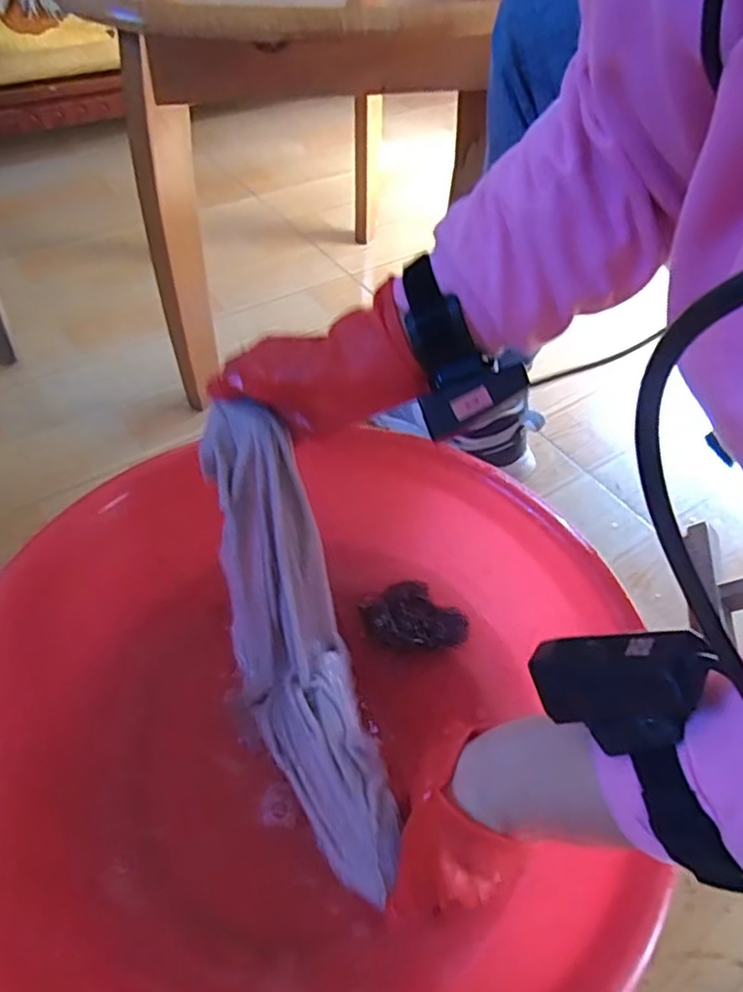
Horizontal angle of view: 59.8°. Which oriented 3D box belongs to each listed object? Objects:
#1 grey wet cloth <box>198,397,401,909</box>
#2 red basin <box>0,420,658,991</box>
[{"bbox_3d":[-0.059,0.096,0.475,0.077,0.153,0.312,-14,79,-16],"label":"grey wet cloth"},{"bbox_3d":[-0.057,0.161,0.480,0.423,0.159,0.454,9,49,4],"label":"red basin"}]

